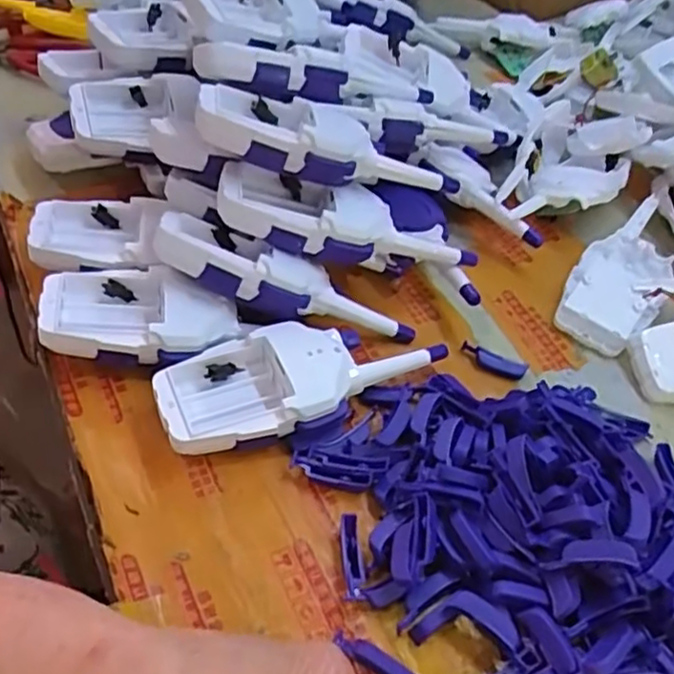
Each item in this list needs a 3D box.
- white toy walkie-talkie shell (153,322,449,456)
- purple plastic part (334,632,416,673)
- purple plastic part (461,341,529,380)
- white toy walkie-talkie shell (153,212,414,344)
[{"bbox_3d":[-0.018,0.025,0.391,0.163,0.034,0.062,-13,51,-18],"label":"white toy walkie-talkie shell"},{"bbox_3d":[0.019,0.145,0.303,0.042,0.010,0.009,28,51,18],"label":"purple plastic part"},{"bbox_3d":[0.099,0.016,0.434,0.042,0.011,0.010,19,49,10],"label":"purple plastic part"},{"bbox_3d":[-0.028,-0.035,0.422,0.165,0.032,0.055,21,46,-17],"label":"white toy walkie-talkie shell"}]

